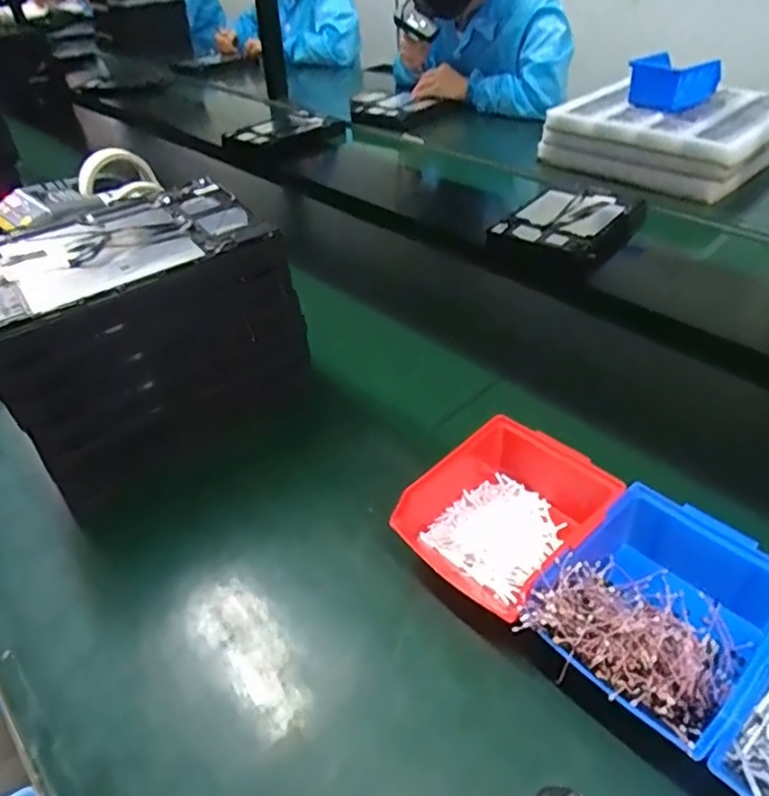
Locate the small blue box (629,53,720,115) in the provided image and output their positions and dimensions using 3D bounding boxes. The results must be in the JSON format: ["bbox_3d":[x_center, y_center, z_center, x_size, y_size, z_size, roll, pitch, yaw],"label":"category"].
[{"bbox_3d":[0.514,-0.559,1.068,0.129,0.076,0.106,-31,47,-28],"label":"small blue box"}]

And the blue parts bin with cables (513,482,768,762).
[{"bbox_3d":[0.181,0.145,0.397,0.149,0.068,0.121,-31,47,-29],"label":"blue parts bin with cables"}]

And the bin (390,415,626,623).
[{"bbox_3d":[0.099,0.088,0.474,0.153,0.071,0.108,-34,48,-31],"label":"bin"}]

